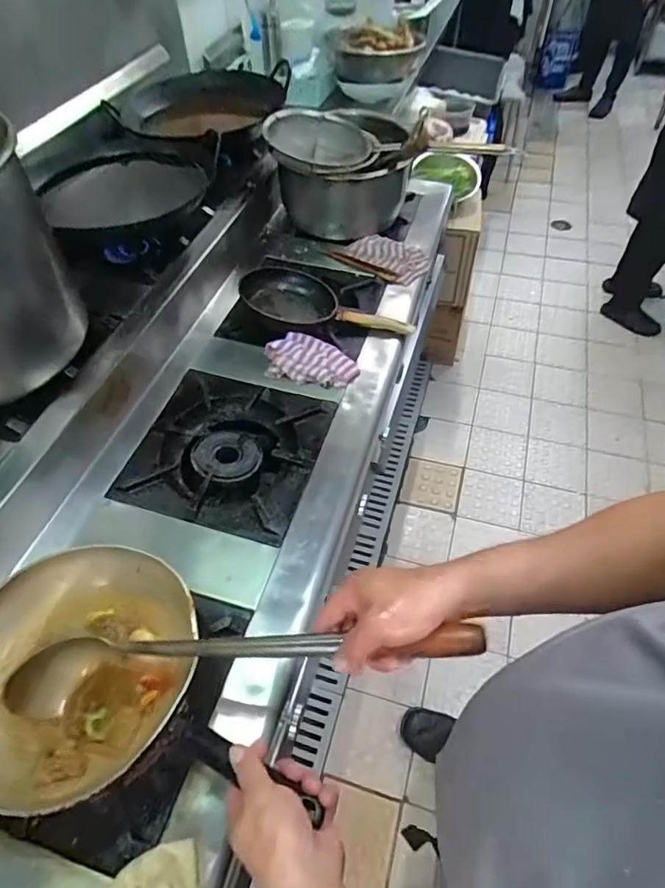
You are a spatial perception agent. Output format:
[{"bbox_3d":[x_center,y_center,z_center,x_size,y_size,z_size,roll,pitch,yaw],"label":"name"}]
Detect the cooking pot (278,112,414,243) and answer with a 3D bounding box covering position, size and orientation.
[{"bbox_3d":[0.033,-0.675,1.293,0.303,0.210,0.320,-1,52,1],"label":"cooking pot"}]

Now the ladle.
[{"bbox_3d":[-0.116,0.224,0.521,0.527,0.073,0.071,-13,49,19],"label":"ladle"}]

